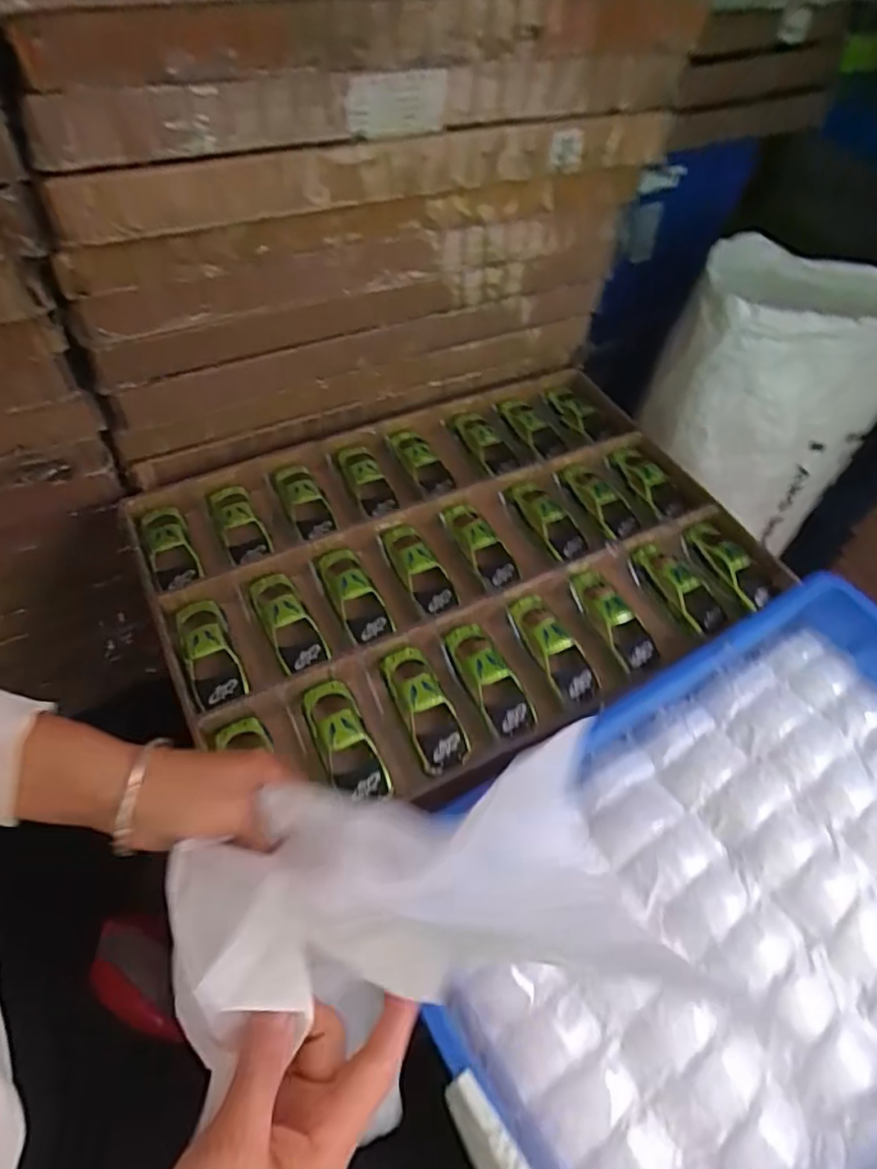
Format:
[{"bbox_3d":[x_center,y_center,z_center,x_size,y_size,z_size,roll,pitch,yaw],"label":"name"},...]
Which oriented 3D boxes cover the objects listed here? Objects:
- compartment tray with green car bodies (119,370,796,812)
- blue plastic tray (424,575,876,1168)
[{"bbox_3d":[0.028,-0.030,0.735,0.657,0.058,0.460,-24,60,-19],"label":"compartment tray with green car bodies"},{"bbox_3d":[0.267,0.239,0.486,0.552,0.067,0.352,-26,60,-21],"label":"blue plastic tray"}]

